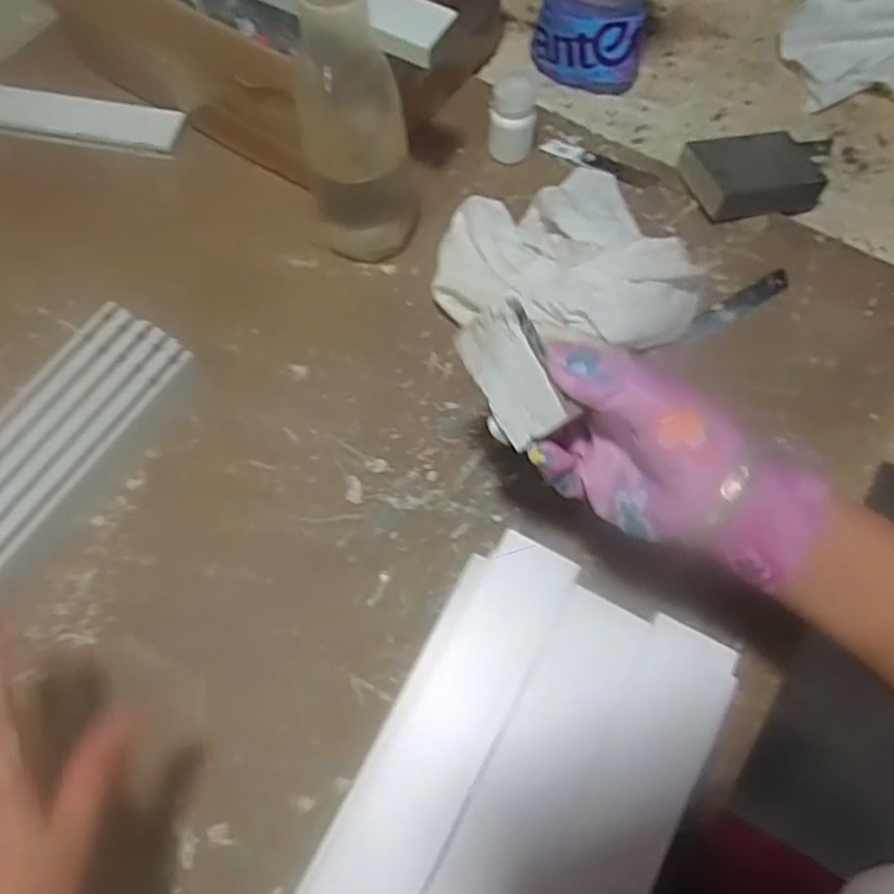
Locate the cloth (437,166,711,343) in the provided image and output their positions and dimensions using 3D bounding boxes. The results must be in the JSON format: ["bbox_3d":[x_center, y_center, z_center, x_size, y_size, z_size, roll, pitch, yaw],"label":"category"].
[{"bbox_3d":[0.083,-0.137,0.519,0.182,0.040,0.173,-22,71,-8],"label":"cloth"}]

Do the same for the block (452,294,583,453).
[{"bbox_3d":[0.035,-0.038,0.353,0.039,0.013,0.070,-33,81,35],"label":"block"}]

